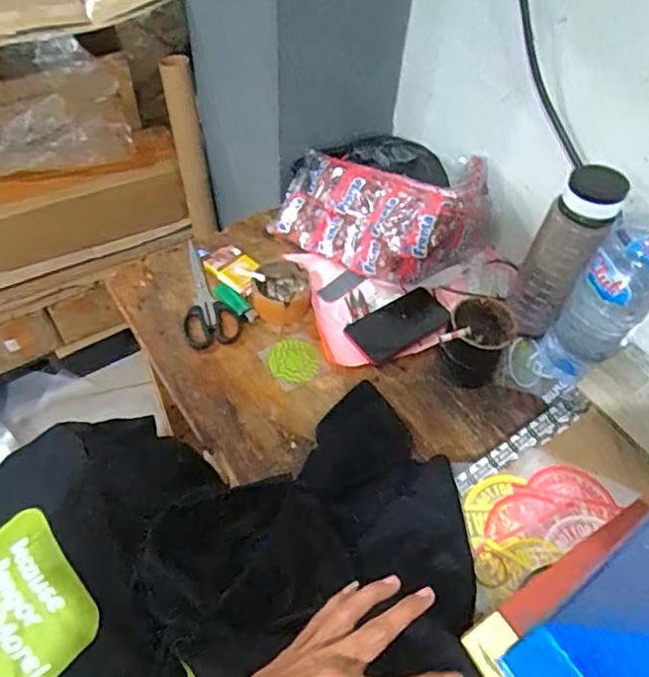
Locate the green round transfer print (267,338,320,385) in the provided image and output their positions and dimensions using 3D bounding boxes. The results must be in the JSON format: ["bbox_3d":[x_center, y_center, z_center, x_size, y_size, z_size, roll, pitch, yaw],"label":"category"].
[{"bbox_3d":[-0.042,0.032,0.803,0.067,0.007,0.066,2,54,-3],"label":"green round transfer print"}]

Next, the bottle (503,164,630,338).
[{"bbox_3d":[0.295,-0.101,0.755,0.075,0.246,0.059,31,58,17],"label":"bottle"}]

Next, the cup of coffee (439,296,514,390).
[{"bbox_3d":[0.201,0.004,0.787,0.077,0.103,0.083,2,54,-3],"label":"cup of coffee"}]

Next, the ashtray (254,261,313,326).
[{"bbox_3d":[-0.062,-0.066,0.846,0.081,0.032,0.089,-10,56,-11],"label":"ashtray"}]

